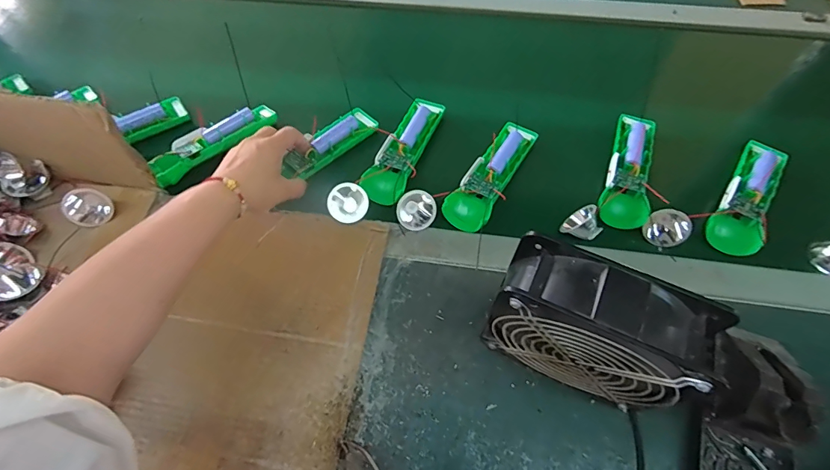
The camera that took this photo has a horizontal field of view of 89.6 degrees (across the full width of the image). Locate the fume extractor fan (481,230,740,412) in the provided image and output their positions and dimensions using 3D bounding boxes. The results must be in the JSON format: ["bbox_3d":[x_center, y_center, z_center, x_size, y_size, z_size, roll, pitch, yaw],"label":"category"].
[{"bbox_3d":[0.134,0.077,0.333,0.143,0.147,0.061,23,65,13],"label":"fume extractor fan"}]

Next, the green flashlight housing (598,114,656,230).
[{"bbox_3d":[0.251,-0.080,0.482,0.049,0.024,0.154,20,64,12],"label":"green flashlight housing"}]

